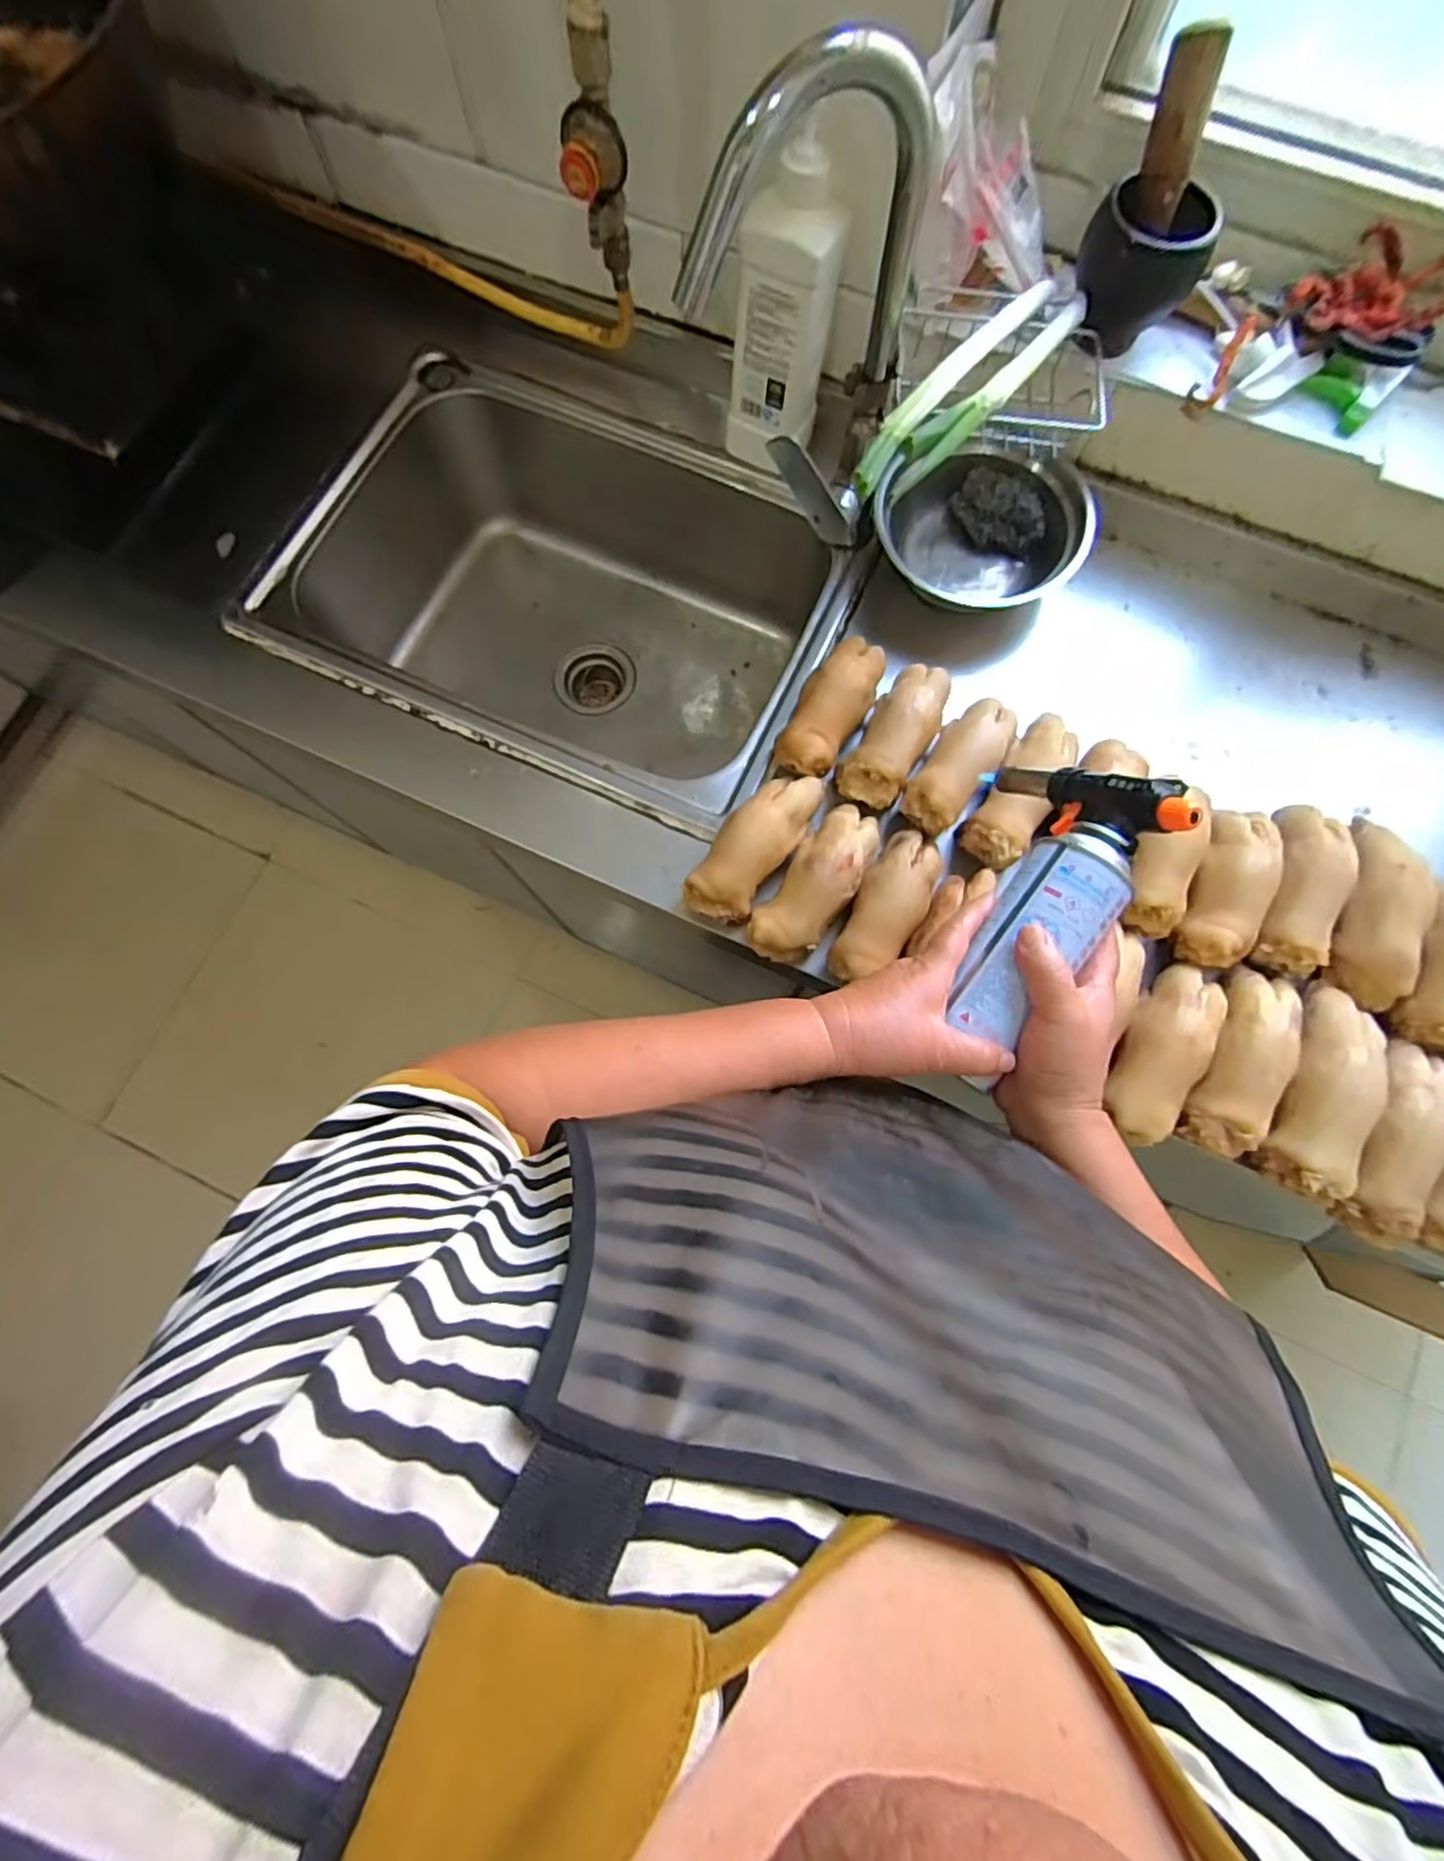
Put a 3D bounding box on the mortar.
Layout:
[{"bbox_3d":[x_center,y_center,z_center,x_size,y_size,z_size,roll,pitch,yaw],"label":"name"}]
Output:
[{"bbox_3d":[0.341,-0.549,0.587,0.090,0.090,0.084,-13,77,-3],"label":"mortar"}]

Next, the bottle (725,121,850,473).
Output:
[{"bbox_3d":[0.055,-0.554,0.644,0.090,0.224,0.071,16,77,4],"label":"bottle"}]

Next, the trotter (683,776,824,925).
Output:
[{"bbox_3d":[0.031,-0.079,0.627,0.064,0.067,0.162,35,79,8],"label":"trotter"}]

